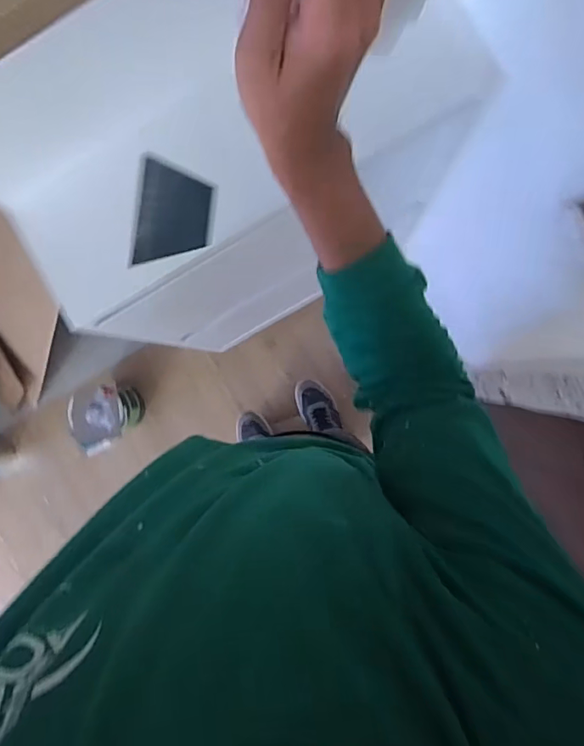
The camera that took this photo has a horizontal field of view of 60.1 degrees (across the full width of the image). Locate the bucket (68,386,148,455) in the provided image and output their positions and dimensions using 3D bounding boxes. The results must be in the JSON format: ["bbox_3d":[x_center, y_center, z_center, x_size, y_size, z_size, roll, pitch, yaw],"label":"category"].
[{"bbox_3d":[-0.618,0.144,1.717,0.178,0.248,0.210,-10,91,5],"label":"bucket"}]

